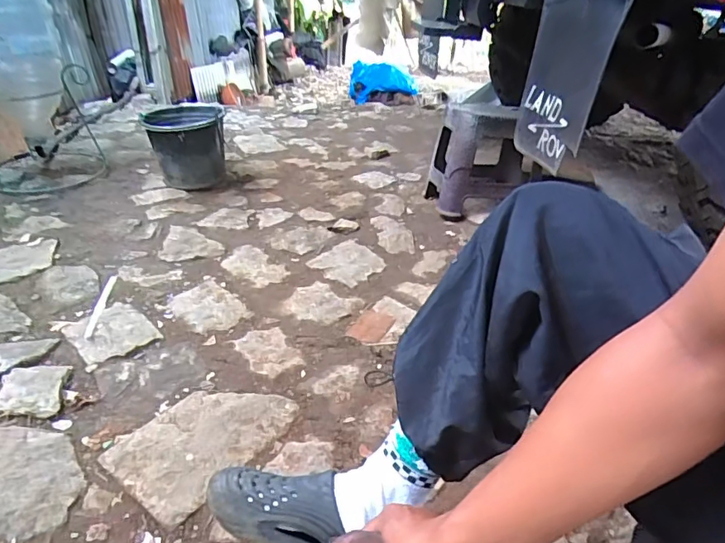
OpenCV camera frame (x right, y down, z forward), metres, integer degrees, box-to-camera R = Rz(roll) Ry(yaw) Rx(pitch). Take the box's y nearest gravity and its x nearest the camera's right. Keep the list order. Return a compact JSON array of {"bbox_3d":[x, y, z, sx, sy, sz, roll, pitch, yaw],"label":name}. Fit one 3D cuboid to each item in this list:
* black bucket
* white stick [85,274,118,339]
[{"bbox_3d":[-0.564,-0.401,1.596,0.221,0.261,0.221,4,33,-3],"label":"black bucket"},{"bbox_3d":[-0.562,0.072,1.062,0.018,0.007,0.218,-1,34,-10],"label":"white stick"}]

